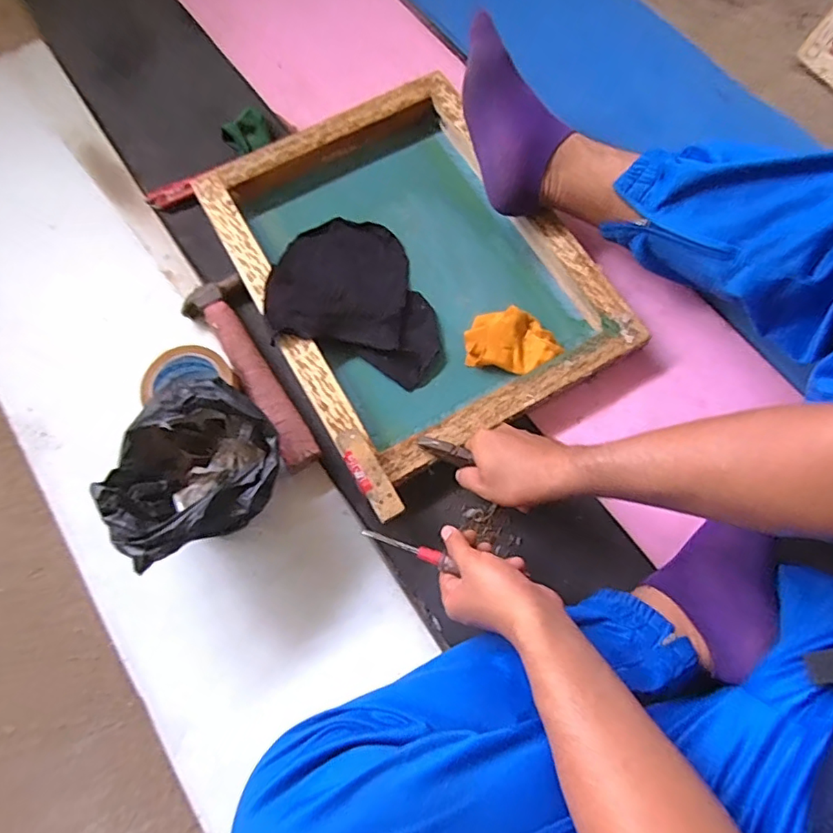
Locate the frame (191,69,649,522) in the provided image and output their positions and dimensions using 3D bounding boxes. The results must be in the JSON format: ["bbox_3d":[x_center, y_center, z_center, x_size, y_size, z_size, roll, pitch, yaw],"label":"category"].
[{"bbox_3d":[-0.013,-0.187,0.685,0.371,0.047,0.486,-30,76,-11],"label":"frame"}]

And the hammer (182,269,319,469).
[{"bbox_3d":[-0.197,-0.049,0.651,0.075,0.037,0.261,-26,75,-9],"label":"hammer"}]

